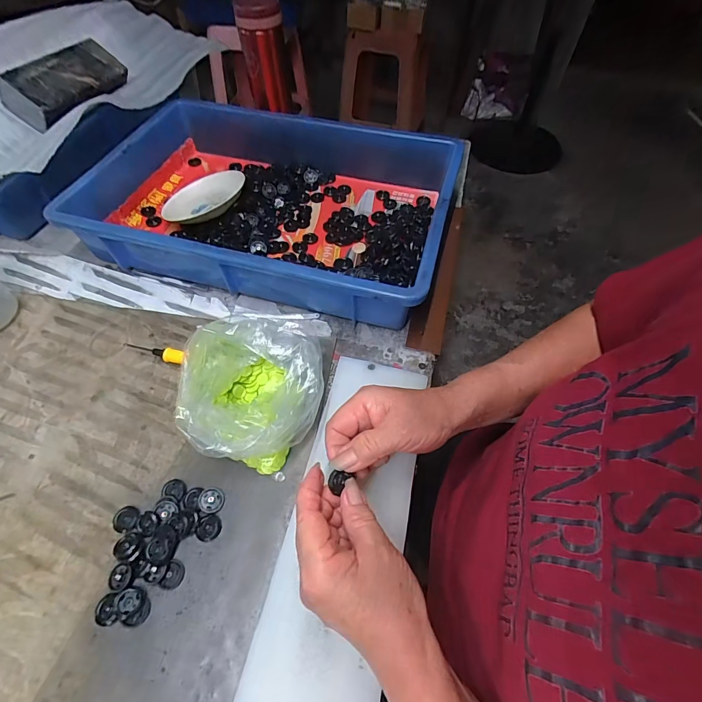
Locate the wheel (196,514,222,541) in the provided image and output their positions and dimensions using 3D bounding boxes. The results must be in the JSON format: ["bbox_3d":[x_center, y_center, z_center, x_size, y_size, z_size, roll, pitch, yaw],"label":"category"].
[{"bbox_3d":[-0.117,0.146,0.311,0.018,0.005,0.020,9,57,4],"label":"wheel"}]

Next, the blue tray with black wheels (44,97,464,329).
[{"bbox_3d":[-0.100,-0.200,0.488,0.437,0.077,0.298,14,57,8],"label":"blue tray with black wheels"}]

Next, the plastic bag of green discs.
[{"bbox_3d":[-0.088,0.033,0.346,0.117,0.060,0.138,5,56,1],"label":"plastic bag of green discs"}]

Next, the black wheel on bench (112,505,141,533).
[{"bbox_3d":[-0.186,0.139,0.312,0.022,0.006,0.020,1,56,-1],"label":"black wheel on bench"}]

